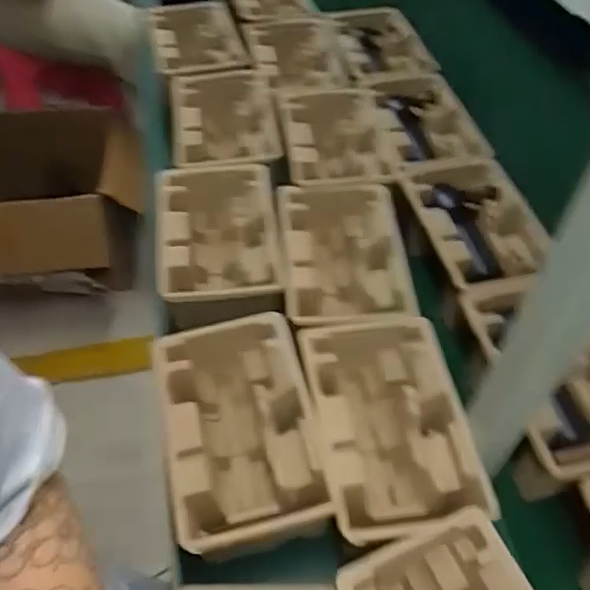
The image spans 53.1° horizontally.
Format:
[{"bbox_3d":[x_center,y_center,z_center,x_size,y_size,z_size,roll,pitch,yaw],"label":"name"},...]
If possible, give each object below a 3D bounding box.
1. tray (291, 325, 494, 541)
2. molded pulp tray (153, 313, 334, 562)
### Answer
[{"bbox_3d":[0.095,0.152,0.630,0.148,0.110,0.230,-6,52,-6],"label":"tray"},{"bbox_3d":[-0.058,0.160,0.627,0.148,0.128,0.237,-9,53,-9],"label":"molded pulp tray"}]

